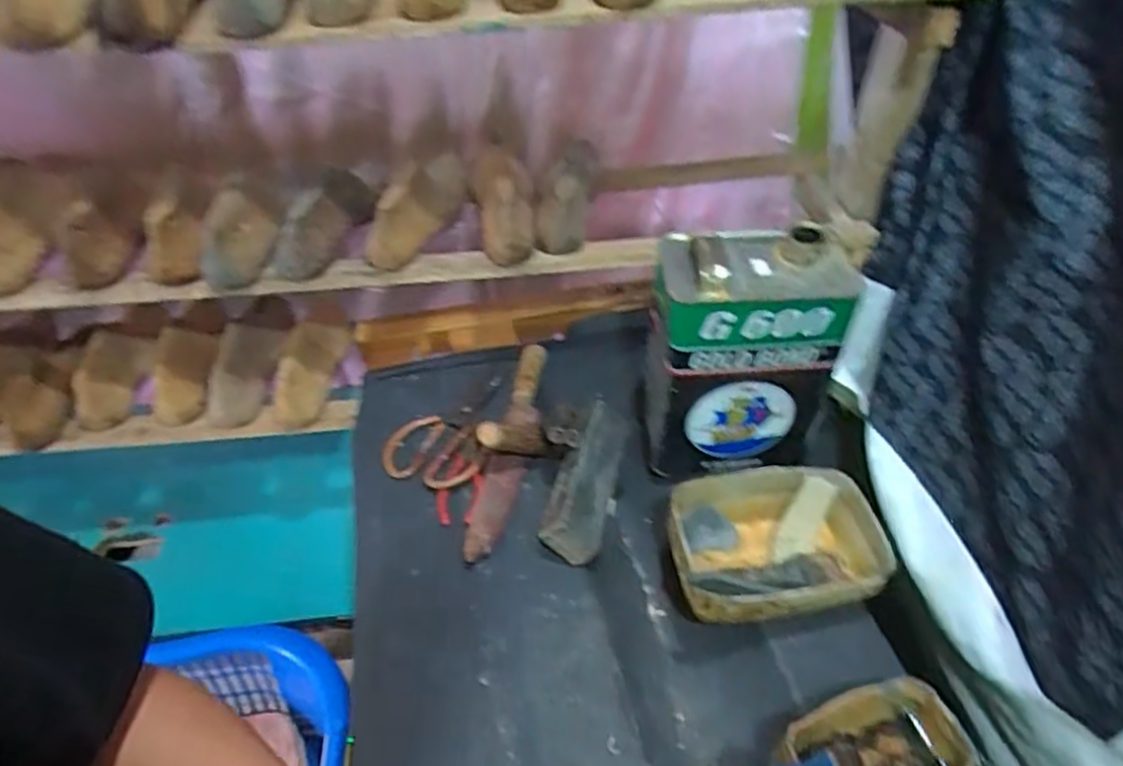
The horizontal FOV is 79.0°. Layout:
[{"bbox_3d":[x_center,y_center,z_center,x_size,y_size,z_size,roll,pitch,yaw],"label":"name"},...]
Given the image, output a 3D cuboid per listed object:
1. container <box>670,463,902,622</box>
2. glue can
[{"bbox_3d":[0.198,0.151,0.629,0.194,0.075,0.134,-2,44,-3],"label":"container"},{"bbox_3d":[0.175,-0.027,0.679,0.163,0.234,0.106,3,43,2],"label":"glue can"}]

